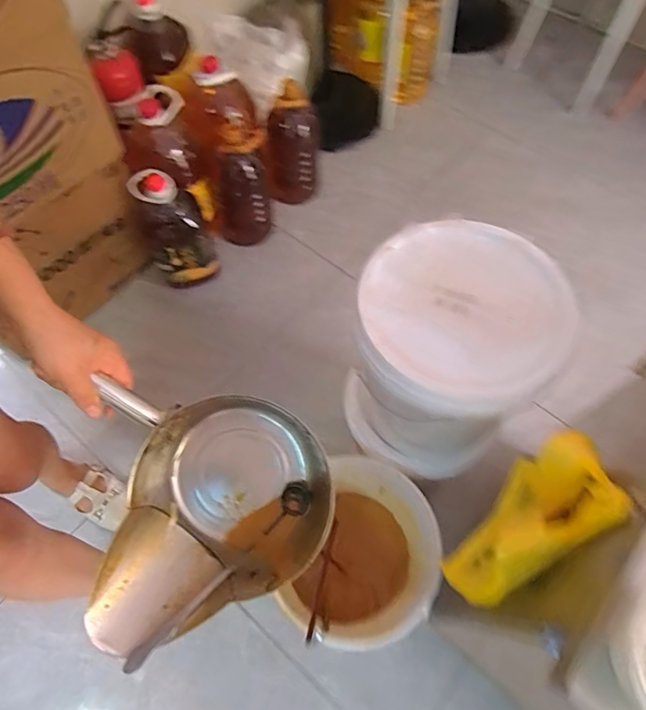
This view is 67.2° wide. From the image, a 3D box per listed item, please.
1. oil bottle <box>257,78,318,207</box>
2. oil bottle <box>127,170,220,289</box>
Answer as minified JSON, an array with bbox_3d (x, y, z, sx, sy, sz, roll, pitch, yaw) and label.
[{"bbox_3d":[-0.098,-0.617,1.434,0.168,0.352,0.164,-5,64,-2],"label":"oil bottle"},{"bbox_3d":[-0.385,-0.317,1.298,0.167,0.340,0.130,-24,67,-11],"label":"oil bottle"}]

